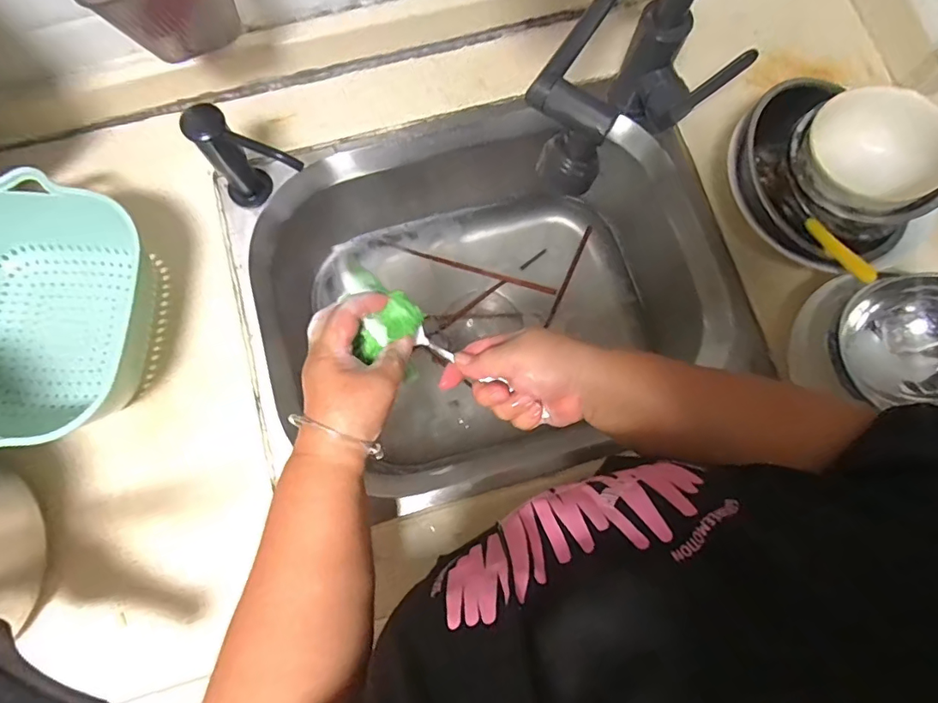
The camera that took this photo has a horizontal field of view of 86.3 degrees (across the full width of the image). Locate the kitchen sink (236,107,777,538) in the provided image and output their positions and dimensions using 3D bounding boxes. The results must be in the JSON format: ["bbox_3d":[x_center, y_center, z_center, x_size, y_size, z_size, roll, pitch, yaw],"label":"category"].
[{"bbox_3d":[0.022,-0.059,0.618,0.488,0.207,0.370,-21,79,-6],"label":"kitchen sink"}]

